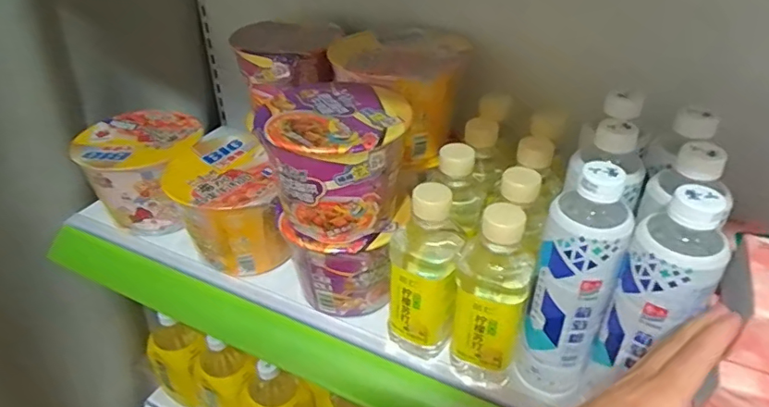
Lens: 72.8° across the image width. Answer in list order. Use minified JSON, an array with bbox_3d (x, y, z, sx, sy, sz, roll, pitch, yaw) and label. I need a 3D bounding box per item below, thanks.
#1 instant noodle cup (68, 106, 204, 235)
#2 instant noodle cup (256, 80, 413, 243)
[{"bbox_3d":[-0.296,-0.042,0.659,0.133,0.102,0.138,0,37,0],"label":"instant noodle cup"},{"bbox_3d":[-0.041,-0.040,0.480,0.117,0.098,0.124,0,37,0],"label":"instant noodle cup"}]

